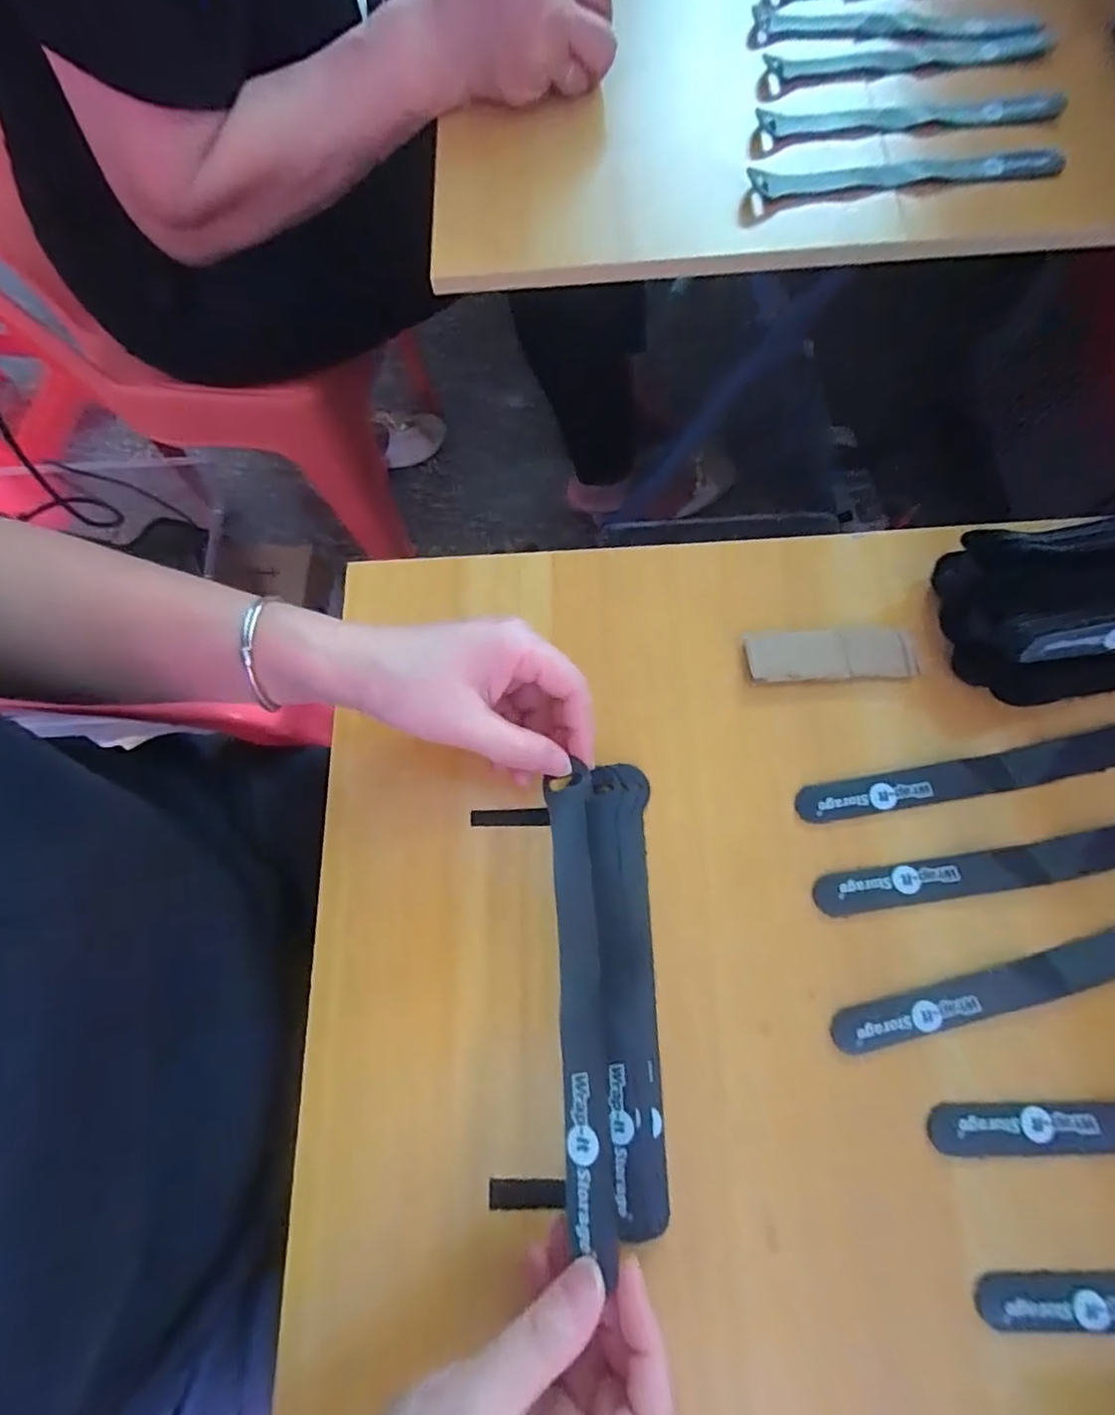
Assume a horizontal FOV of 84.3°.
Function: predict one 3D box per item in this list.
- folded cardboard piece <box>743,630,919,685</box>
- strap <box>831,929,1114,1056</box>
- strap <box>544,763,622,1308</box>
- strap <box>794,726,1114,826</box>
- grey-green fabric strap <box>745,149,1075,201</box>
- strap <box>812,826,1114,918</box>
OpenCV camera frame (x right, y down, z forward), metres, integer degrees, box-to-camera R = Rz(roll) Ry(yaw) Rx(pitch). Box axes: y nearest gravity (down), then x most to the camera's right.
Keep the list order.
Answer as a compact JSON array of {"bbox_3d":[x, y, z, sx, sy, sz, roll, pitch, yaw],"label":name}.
[{"bbox_3d":[0.150,-0.029,0.336,0.091,0.008,0.028,-1,72,0],"label":"folded cardboard piece"},{"bbox_3d":[0.233,0.123,0.288,0.217,0.004,0.026,-13,72,-4],"label":"strap"},{"bbox_3d":[0.009,0.120,0.267,0.018,0.022,0.184,-3,63,0],"label":"strap"},{"bbox_3d":[0.232,0.033,0.321,0.218,0.006,0.026,-12,72,-3],"label":"strap"},{"bbox_3d":[0.233,-0.355,0.409,0.208,0.010,0.025,-9,71,1],"label":"grey-green fabric strap"},{"bbox_3d":[0.234,0.076,0.304,0.215,0.004,0.024,-10,72,-3],"label":"strap"}]

